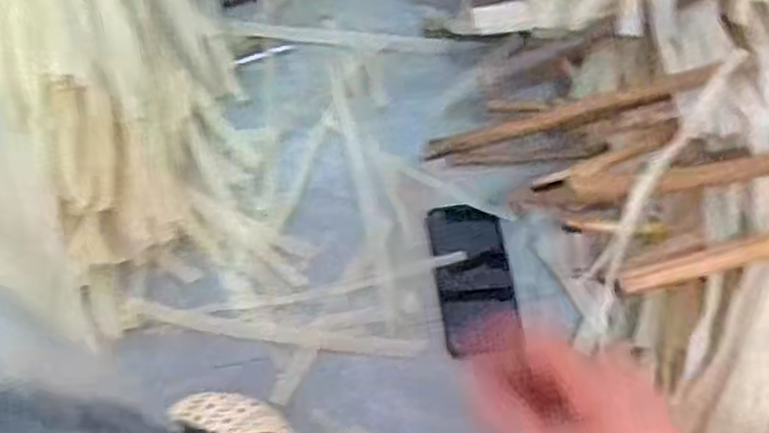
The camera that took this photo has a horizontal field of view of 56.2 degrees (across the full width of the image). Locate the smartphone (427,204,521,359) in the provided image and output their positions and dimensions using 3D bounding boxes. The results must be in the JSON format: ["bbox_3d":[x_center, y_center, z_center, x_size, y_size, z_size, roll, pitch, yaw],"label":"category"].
[{"bbox_3d":[0.090,0.056,0.736,0.075,0.010,0.152,-7,62,-4],"label":"smartphone"}]

